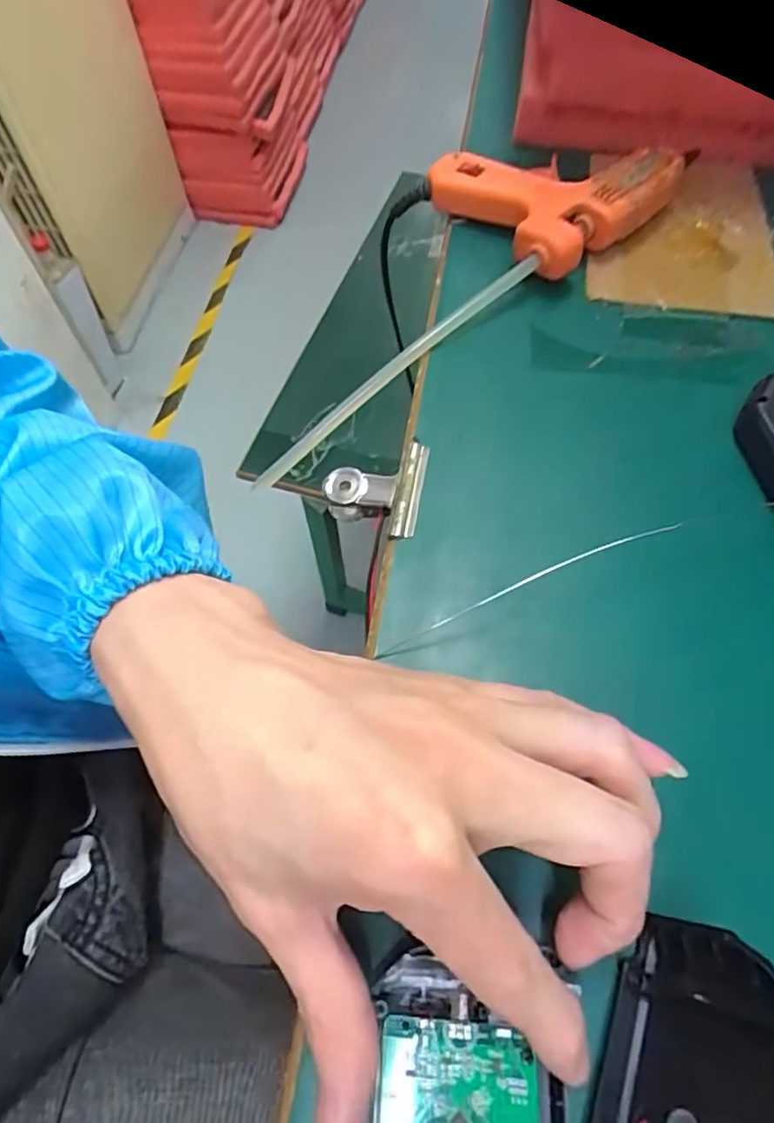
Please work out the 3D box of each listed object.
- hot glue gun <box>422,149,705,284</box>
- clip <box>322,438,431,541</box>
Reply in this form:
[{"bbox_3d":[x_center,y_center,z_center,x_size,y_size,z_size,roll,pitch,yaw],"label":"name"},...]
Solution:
[{"bbox_3d":[0.095,-0.224,0.359,0.114,0.033,0.109,-35,67,-16],"label":"hot glue gun"},{"bbox_3d":[-0.007,-0.031,0.283,0.045,0.027,0.050,9,63,6],"label":"clip"}]

